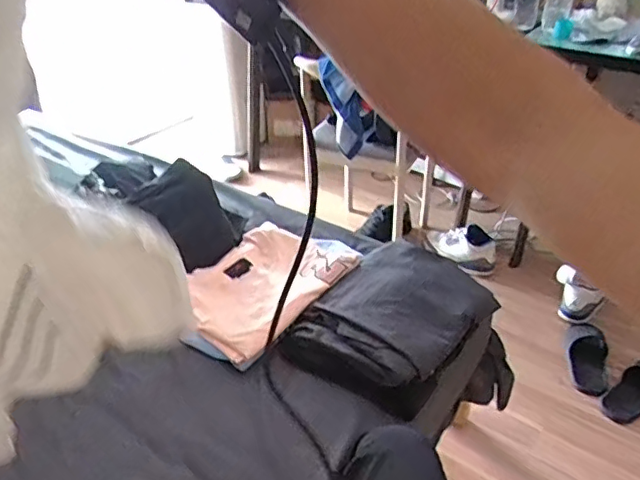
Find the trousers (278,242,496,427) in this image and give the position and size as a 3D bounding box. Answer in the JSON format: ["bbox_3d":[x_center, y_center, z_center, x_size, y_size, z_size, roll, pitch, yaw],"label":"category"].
[{"bbox_3d":[0.136,0.129,1.034,0.264,0.077,0.337,24,41,32],"label":"trousers"}]

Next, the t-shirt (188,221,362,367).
[{"bbox_3d":[-0.119,0.081,1.137,0.267,0.053,0.341,25,42,33],"label":"t-shirt"}]

